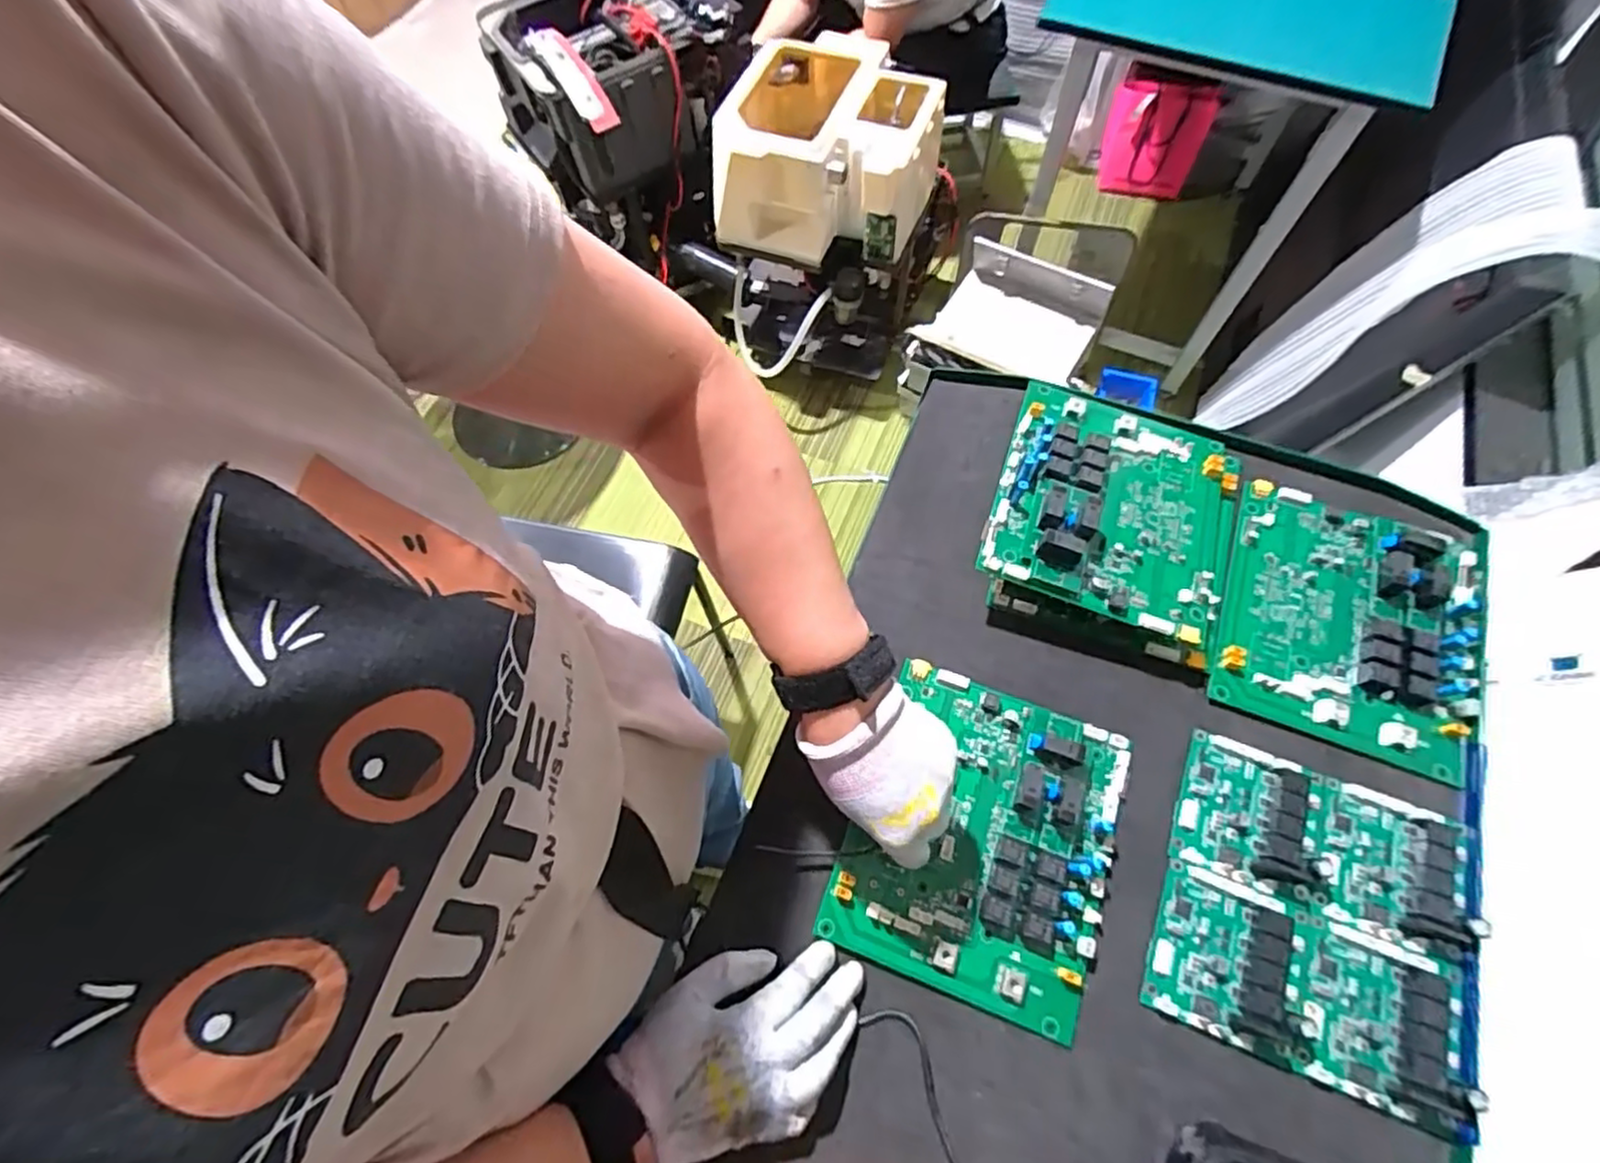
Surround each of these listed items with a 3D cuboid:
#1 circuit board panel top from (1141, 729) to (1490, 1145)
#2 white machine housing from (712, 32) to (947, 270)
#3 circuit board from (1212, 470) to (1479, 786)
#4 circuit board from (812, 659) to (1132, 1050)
[{"bbox_3d":[0.335,0.216,0.443,0.174,0.022,0.186,20,68,11],"label":"circuit board panel top"},{"bbox_3d":[0.057,-0.875,1.387,0.433,0.229,0.370,10,66,7],"label":"white machine housing"},{"bbox_3d":[0.422,0.026,0.522,0.178,0.021,0.202,22,68,11],"label":"circuit board"},{"bbox_3d":[0.126,0.172,0.462,0.169,0.029,0.199,21,68,11],"label":"circuit board"}]

